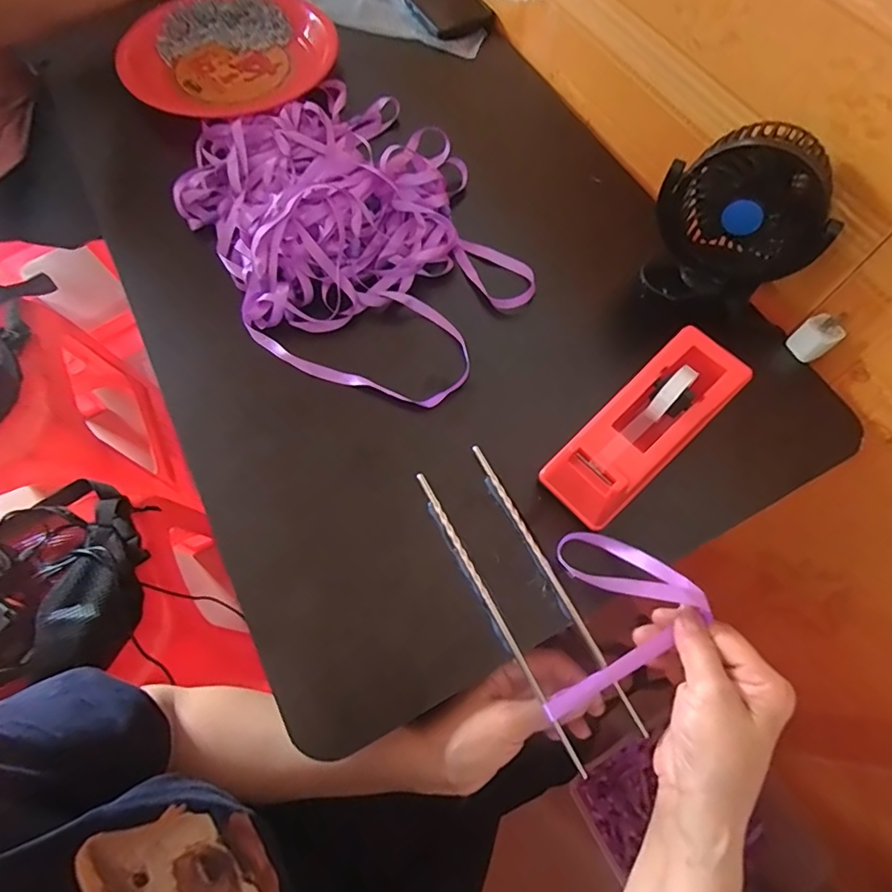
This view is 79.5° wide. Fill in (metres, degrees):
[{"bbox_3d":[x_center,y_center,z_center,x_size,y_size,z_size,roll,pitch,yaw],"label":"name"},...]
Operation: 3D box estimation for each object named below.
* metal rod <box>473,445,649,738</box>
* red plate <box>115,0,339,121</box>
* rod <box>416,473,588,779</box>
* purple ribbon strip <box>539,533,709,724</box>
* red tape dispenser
[{"bbox_3d":[0.075,0.092,0.379,0.006,0.010,0.221,-24,68,-13],"label":"metal rod"},{"bbox_3d":[-0.240,-0.441,0.601,0.216,0.044,0.206,-3,70,8],"label":"red plate"},{"bbox_3d":[0.033,0.114,0.372,0.007,0.007,0.222,-25,70,-13],"label":"rod"},{"bbox_3d":[0.100,0.108,0.366,0.121,0.018,0.093,-36,59,3],"label":"purple ribbon strip"},{"bbox_3d":[0.144,-0.017,0.381,0.159,0.054,0.059,-44,74,-6],"label":"red tape dispenser"}]

